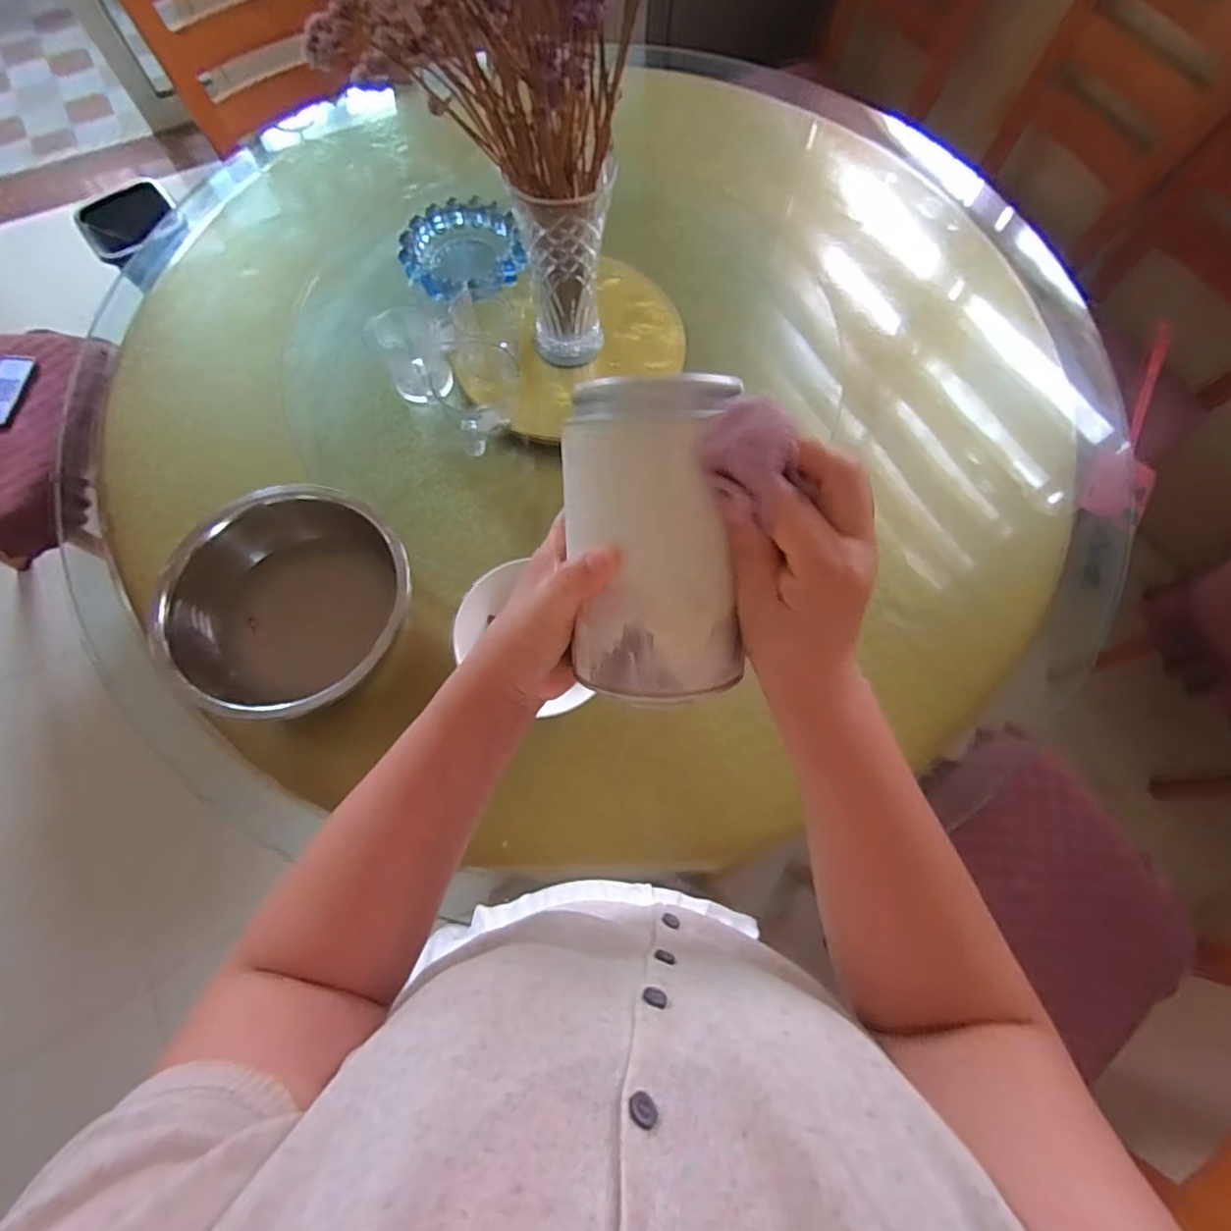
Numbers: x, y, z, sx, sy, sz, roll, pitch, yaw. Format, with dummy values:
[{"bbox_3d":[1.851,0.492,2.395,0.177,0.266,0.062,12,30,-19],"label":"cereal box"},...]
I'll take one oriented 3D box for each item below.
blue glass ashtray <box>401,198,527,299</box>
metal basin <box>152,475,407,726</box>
[{"bbox_3d":[-0.226,-0.527,0.868,0.178,0.057,0.184,-12,71,-6],"label":"blue glass ashtray"},{"bbox_3d":[-0.349,-0.014,0.659,0.248,0.123,0.229,1,70,-2],"label":"metal basin"}]

